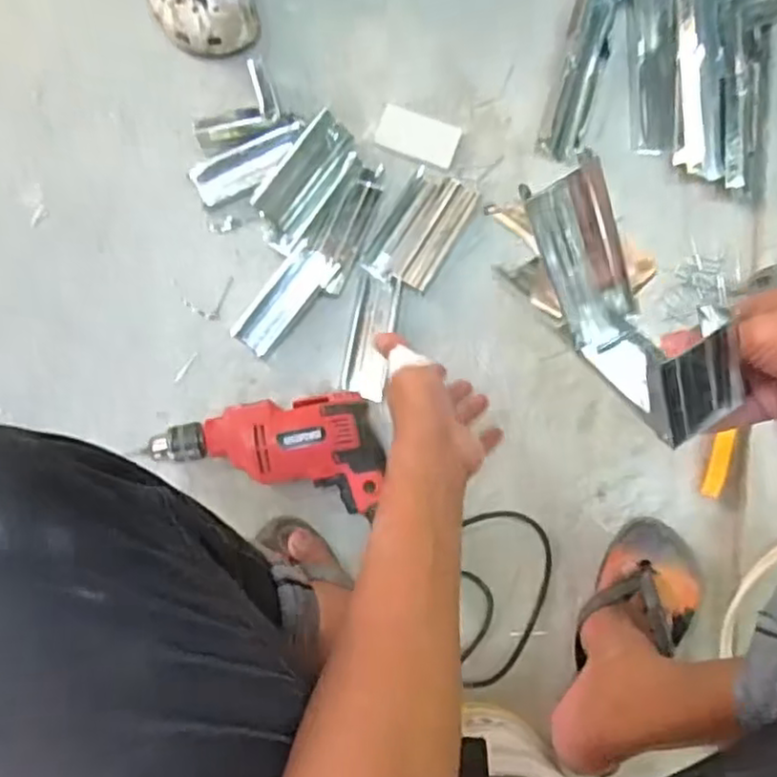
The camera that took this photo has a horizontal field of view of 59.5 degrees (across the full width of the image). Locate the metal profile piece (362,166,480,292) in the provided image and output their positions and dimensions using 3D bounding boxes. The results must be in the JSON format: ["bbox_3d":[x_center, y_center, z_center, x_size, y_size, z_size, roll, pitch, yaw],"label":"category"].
[{"bbox_3d":[0.038,-0.184,0.791,0.078,0.017,0.146,30,81,5],"label":"metal profile piece"}]

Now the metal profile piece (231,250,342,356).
[{"bbox_3d":[-0.117,-0.100,0.764,0.049,0.014,0.131,42,82,6],"label":"metal profile piece"}]

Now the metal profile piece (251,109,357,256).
[{"bbox_3d":[-0.091,-0.234,0.770,0.070,0.032,0.157,36,84,6],"label":"metal profile piece"}]

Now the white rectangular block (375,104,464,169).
[{"bbox_3d":[0.036,-0.298,0.806,0.095,0.012,0.053,19,80,3],"label":"white rectangular block"}]

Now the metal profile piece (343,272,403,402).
[{"bbox_3d":[-0.019,-0.060,0.777,0.045,0.017,0.138,10,80,1],"label":"metal profile piece"}]

